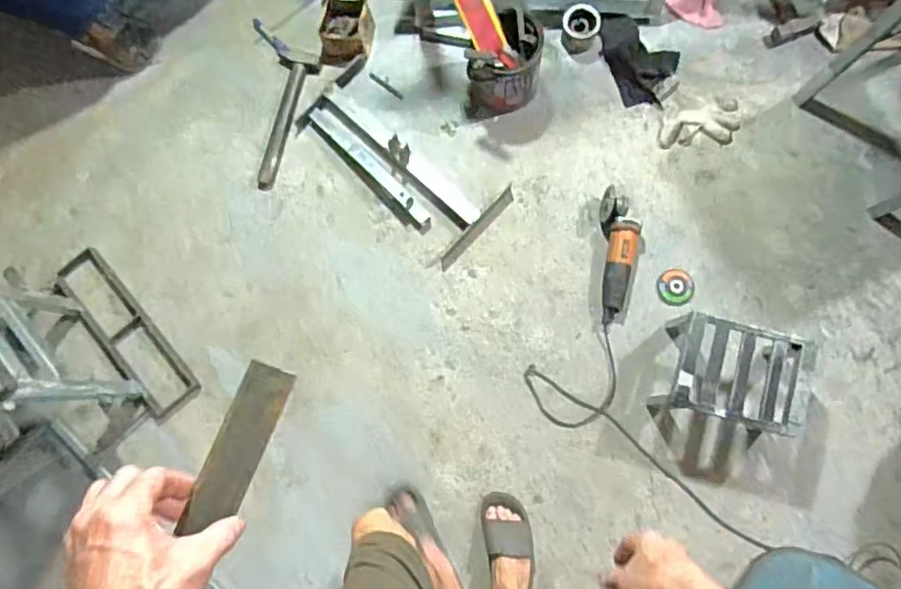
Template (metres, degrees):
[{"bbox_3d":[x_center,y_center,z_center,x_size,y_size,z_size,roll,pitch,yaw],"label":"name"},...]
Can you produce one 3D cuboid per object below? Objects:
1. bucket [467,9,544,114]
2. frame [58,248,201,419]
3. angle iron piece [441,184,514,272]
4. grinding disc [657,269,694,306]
[{"bbox_3d":[0.133,-0.528,1.398,0.191,0.199,0.158,-42,82,-4],"label":"bucket"},{"bbox_3d":[-0.781,0.093,1.441,0.131,0.031,0.451,-41,82,-3],"label":"frame"},{"bbox_3d":[0.066,-0.162,1.445,0.030,0.022,0.257,42,86,7],"label":"angle iron piece"},{"bbox_3d":[0.526,-0.017,1.391,0.082,0.005,0.083,0,82,2],"label":"grinding disc"}]

